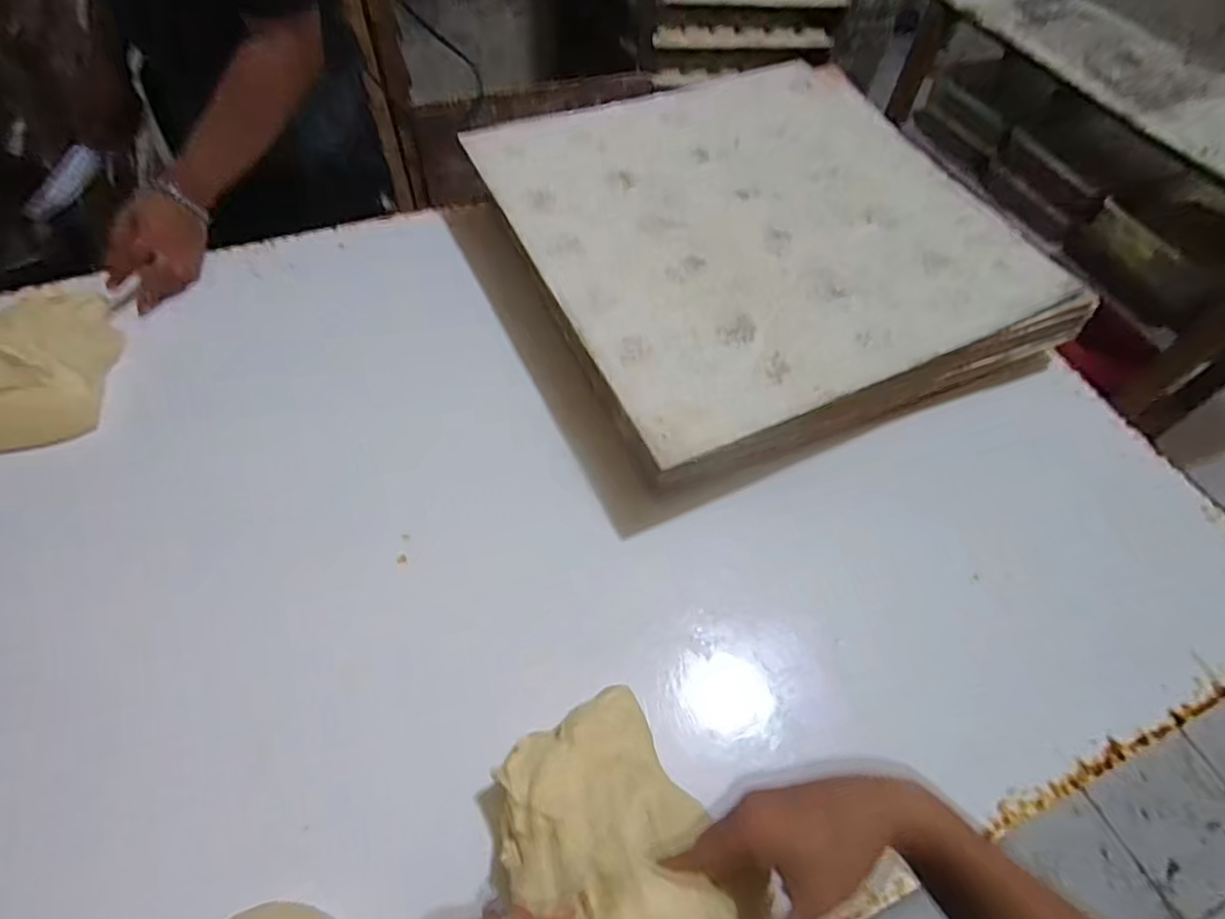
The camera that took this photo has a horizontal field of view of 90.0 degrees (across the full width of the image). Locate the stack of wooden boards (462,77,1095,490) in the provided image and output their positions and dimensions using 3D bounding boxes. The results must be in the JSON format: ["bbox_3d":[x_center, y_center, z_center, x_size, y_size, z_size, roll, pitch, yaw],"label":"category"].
[{"bbox_3d":[0.183,-0.283,0.813,0.592,0.129,0.578,-19,60,-16],"label":"stack of wooden boards"}]

